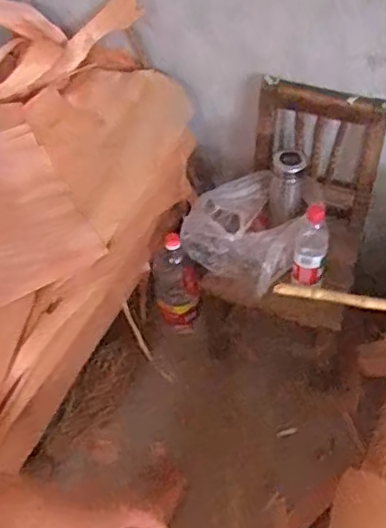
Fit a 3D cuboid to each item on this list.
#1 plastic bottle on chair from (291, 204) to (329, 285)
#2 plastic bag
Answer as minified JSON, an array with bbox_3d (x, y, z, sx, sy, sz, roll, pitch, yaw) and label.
[{"bbox_3d":[0.236,-0.026,1.229,0.065,0.176,0.073,9,51,10],"label":"plastic bottle on chair"},{"bbox_3d":[0.115,-0.075,1.332,0.245,0.138,0.201,16,52,16],"label":"plastic bag"}]

